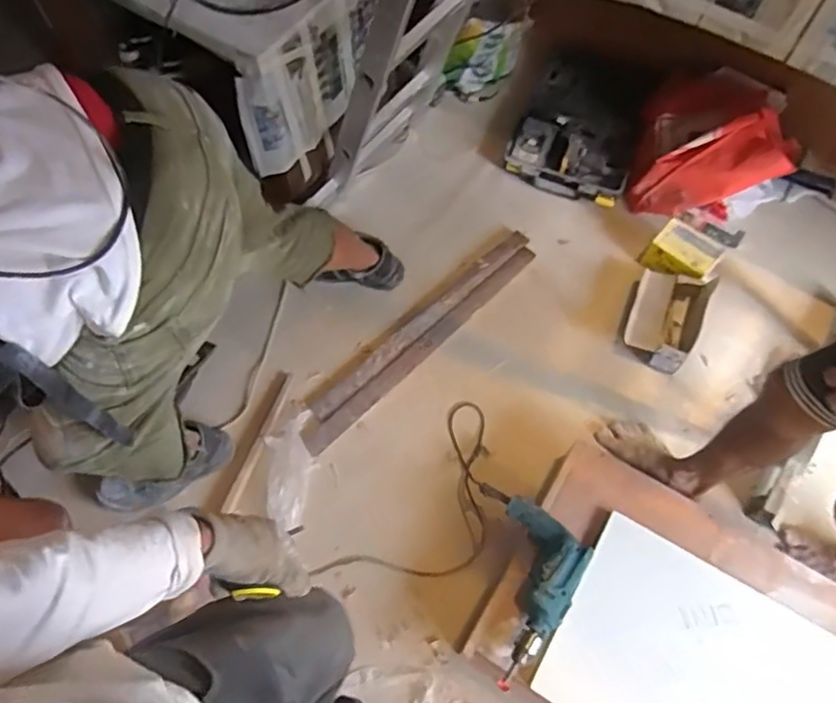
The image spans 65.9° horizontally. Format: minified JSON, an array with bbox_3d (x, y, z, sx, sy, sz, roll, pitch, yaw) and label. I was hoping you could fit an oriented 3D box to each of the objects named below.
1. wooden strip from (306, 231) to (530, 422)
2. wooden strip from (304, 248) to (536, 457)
[{"bbox_3d":[0.010,-0.081,1.606,0.705,0.017,0.063,-42,70,-15],"label":"wooden strip"},{"bbox_3d":[0.017,-0.019,1.578,0.743,0.021,0.056,-43,70,-15],"label":"wooden strip"}]

